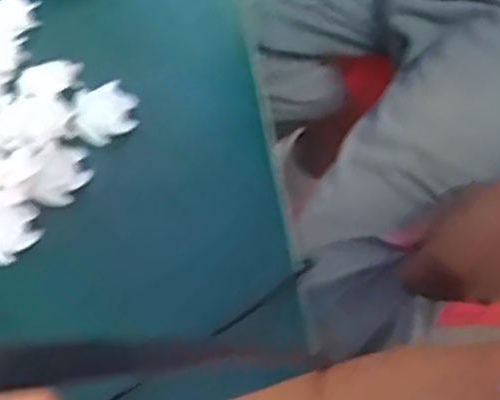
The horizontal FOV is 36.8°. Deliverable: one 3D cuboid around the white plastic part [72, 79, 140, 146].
[{"bbox_3d":[-0.097,-0.059,0.501,0.044,0.015,0.034,-32,66,-12],"label":"white plastic part"}]

